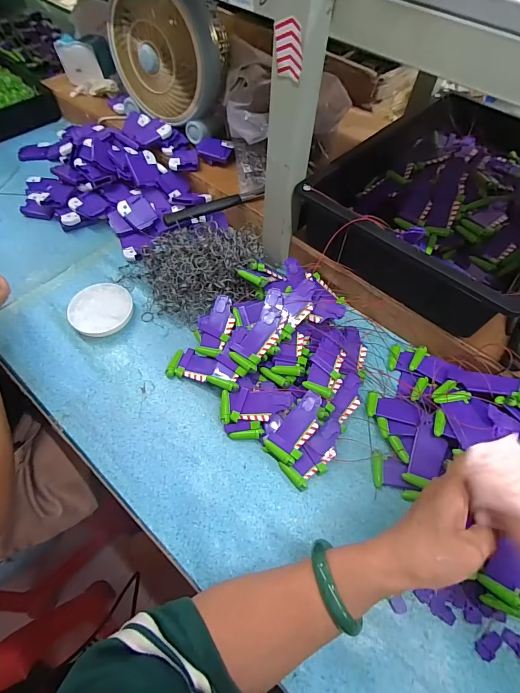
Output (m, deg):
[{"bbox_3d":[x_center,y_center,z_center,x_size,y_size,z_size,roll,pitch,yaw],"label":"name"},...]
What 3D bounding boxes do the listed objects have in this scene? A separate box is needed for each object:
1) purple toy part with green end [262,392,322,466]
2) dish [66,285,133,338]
[{"bbox_3d":[0.046,0.098,0.429,0.042,0.009,0.090,32,78,15],"label":"purple toy part with green end"},{"bbox_3d":[-0.235,-0.055,0.518,0.088,0.016,0.088,1,60,-2],"label":"dish"}]

